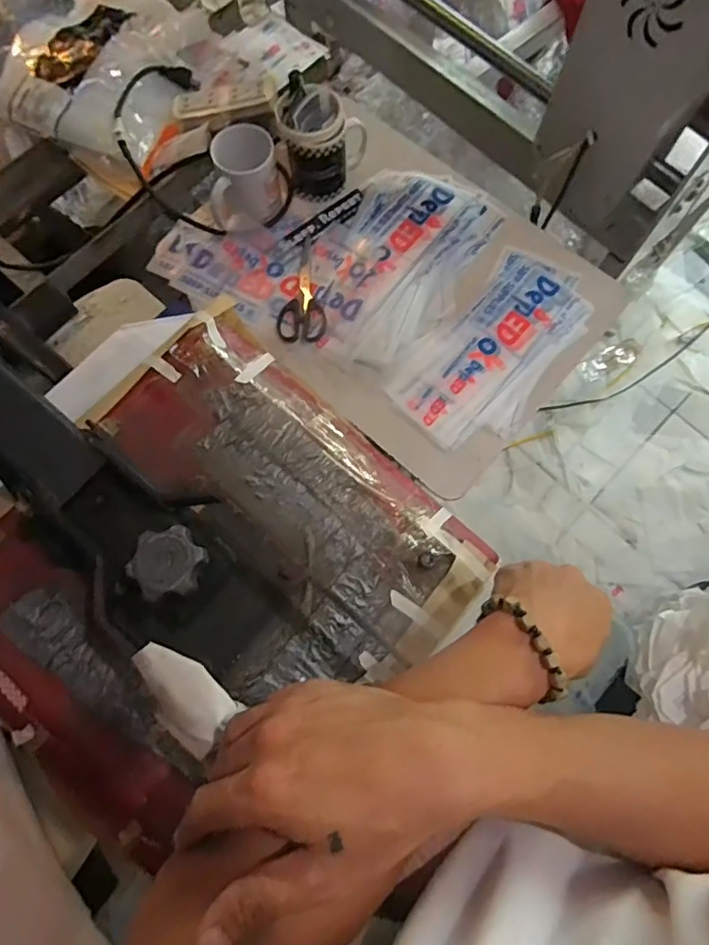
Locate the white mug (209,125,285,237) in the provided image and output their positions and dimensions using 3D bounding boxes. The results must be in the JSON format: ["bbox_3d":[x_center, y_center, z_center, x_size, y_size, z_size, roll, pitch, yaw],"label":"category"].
[{"bbox_3d":[-0.146,-0.391,0.713,0.102,0.102,0.080,-8,73,-3],"label":"white mug"}]

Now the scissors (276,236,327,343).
[{"bbox_3d":[-0.077,-0.248,0.726,0.064,0.009,0.155,-7,73,-2],"label":"scissors"}]

